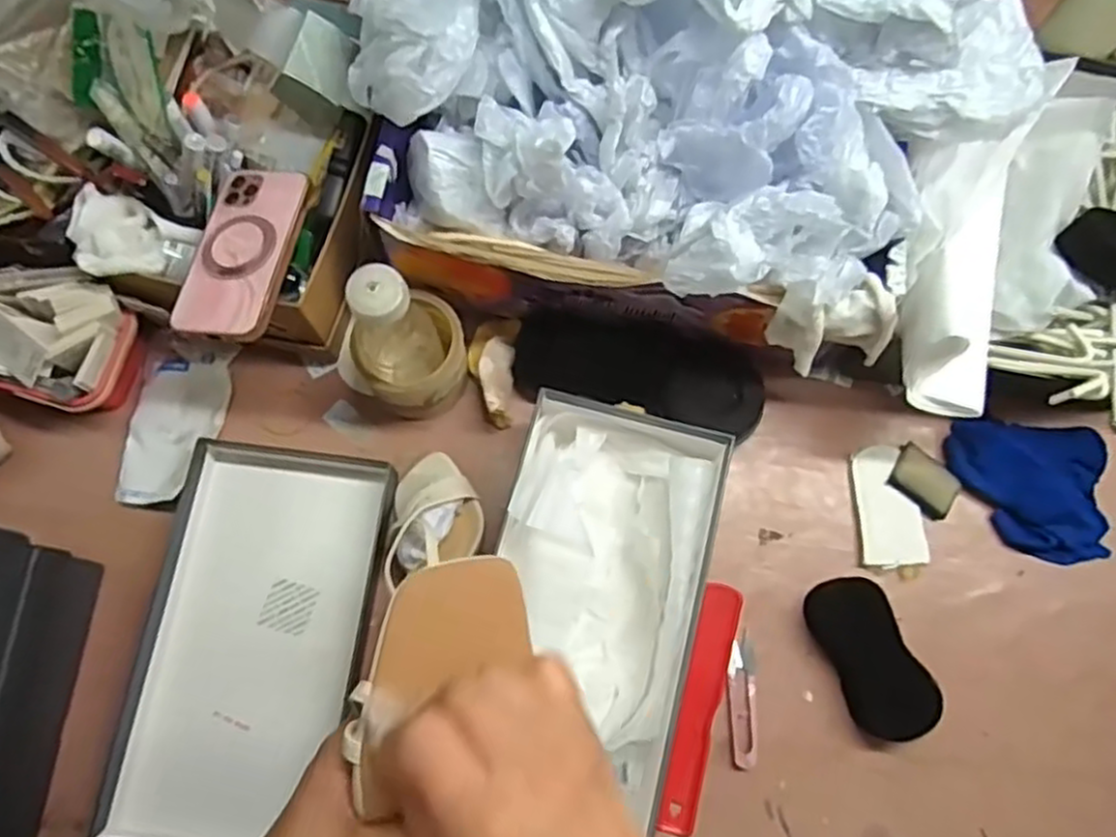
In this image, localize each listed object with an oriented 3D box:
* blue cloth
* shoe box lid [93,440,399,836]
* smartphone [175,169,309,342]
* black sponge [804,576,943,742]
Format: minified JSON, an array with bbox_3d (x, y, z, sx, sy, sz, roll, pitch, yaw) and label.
[{"bbox_3d":[0.409,0.059,0.645,0.121,0.034,0.111,7,74,0],"label":"blue cloth"},{"bbox_3d":[-0.235,0.174,0.590,0.163,0.030,0.304,7,74,0],"label":"shoe box lid"},{"bbox_3d":[-0.238,-0.129,0.568,0.077,0.010,0.148,10,69,10],"label":"smartphone"},{"bbox_3d":[0.252,0.192,0.604,0.057,0.032,0.128,-22,76,-8],"label":"black sponge"}]

